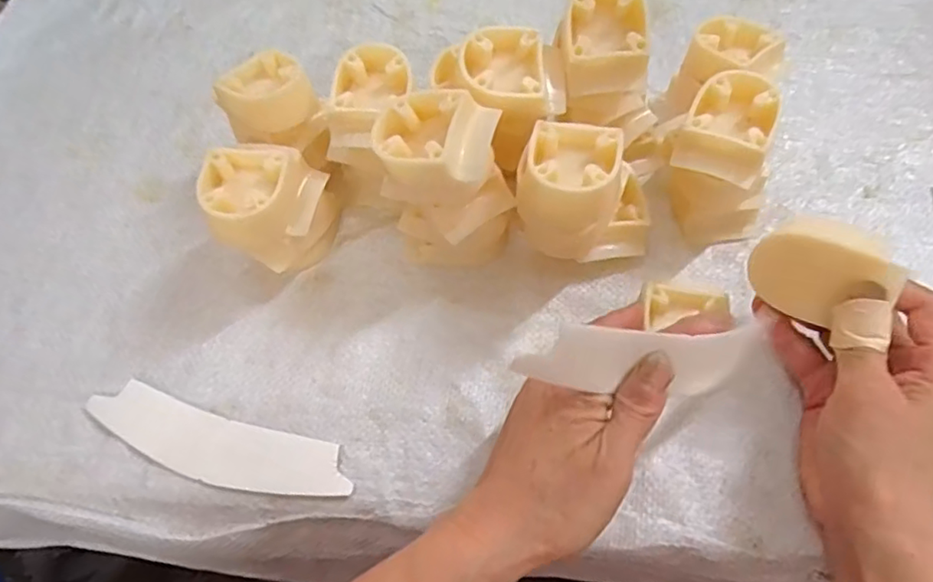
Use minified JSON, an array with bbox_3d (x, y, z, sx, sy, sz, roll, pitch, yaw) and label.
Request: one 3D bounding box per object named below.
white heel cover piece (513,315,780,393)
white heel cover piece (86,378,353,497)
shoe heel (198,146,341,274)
[{"bbox_3d":[0.079,0.028,0.258,0.133,0.033,0.015,4,26,-26],"label":"white heel cover piece"},{"bbox_3d":[-0.136,0.085,0.322,0.151,0.005,0.036,15,63,9],"label":"white heel cover piece"},{"bbox_3d":[-0.110,-0.043,0.347,0.063,0.078,0.051,-18,62,-6],"label":"shoe heel"}]

